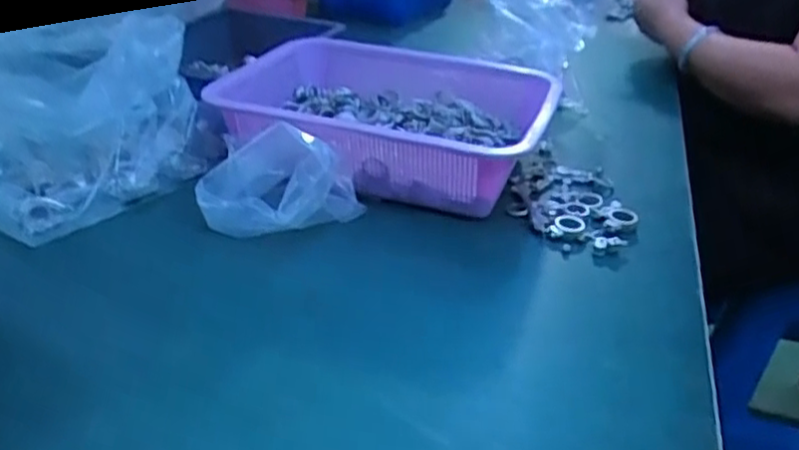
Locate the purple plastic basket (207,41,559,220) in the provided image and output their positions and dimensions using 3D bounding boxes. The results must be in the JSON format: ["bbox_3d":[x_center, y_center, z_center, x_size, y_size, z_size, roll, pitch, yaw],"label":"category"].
[{"bbox_3d":[-0.021,-0.092,0.663,0.282,0.103,0.217,14,31,17],"label":"purple plastic basket"}]

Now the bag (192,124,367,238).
[{"bbox_3d":[-0.101,-0.037,0.582,0.122,0.084,0.079,10,30,10],"label":"bag"}]

